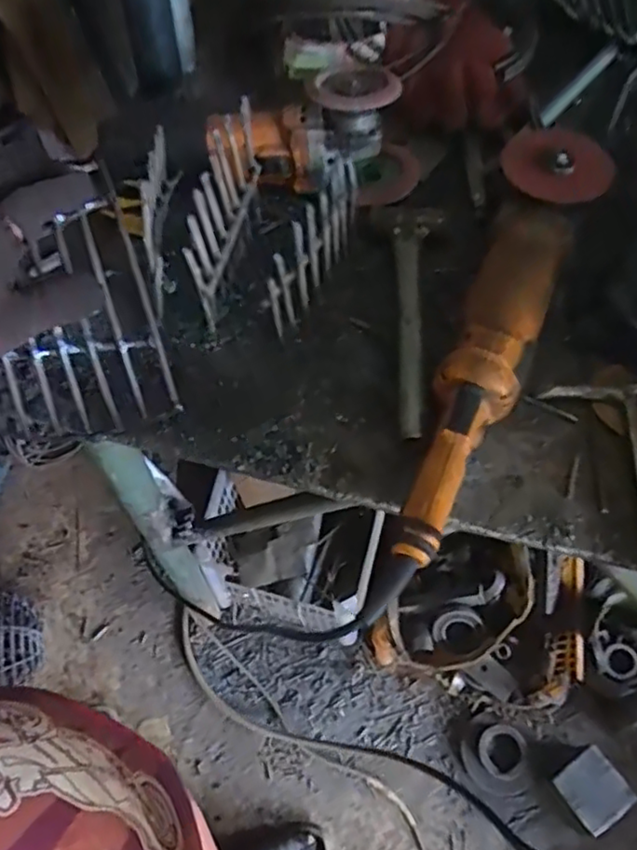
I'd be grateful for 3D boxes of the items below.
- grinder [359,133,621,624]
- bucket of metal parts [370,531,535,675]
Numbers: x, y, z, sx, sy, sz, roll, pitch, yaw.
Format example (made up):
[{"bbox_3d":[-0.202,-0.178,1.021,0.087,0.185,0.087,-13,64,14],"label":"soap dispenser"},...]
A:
[{"bbox_3d":[0.125,-0.066,0.482,0.080,0.079,0.398,21,64,15],"label":"grinder"},{"bbox_3d":[0.252,0.327,1.175,0.278,0.177,0.255,1,73,27],"label":"bucket of metal parts"}]

